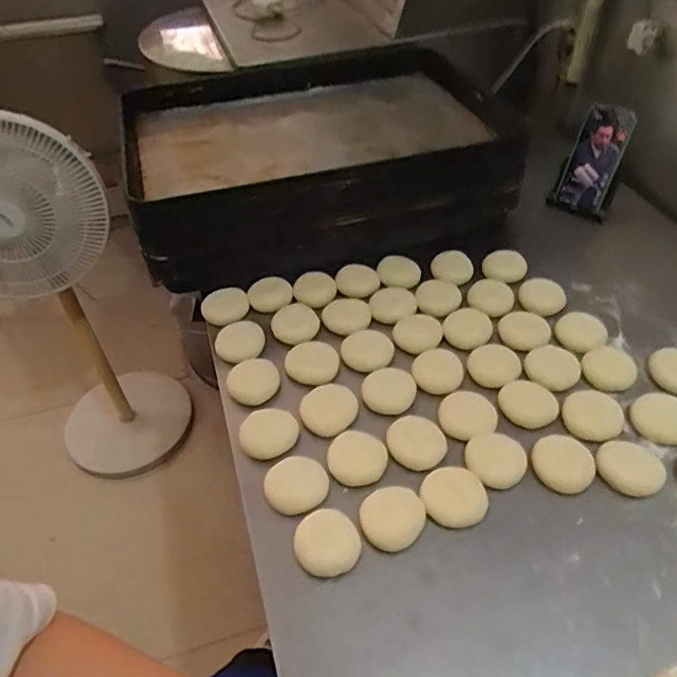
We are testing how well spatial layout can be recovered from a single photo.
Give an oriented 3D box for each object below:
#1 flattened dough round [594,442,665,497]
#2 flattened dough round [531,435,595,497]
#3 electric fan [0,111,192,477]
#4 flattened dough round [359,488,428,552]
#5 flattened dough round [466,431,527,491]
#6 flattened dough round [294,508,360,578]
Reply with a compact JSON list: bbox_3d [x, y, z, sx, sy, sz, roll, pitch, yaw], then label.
[{"bbox_3d":[0.320,0.141,0.623,0.064,0.009,0.065,-1,46,1],"label":"flattened dough round"},{"bbox_3d":[0.249,0.138,0.631,0.064,0.009,0.068,-1,46,1],"label":"flattened dough round"},{"bbox_3d":[-0.639,-0.064,1.372,0.344,0.967,0.352,-19,48,-15],"label":"electric fan"},{"bbox_3d":[0.056,0.185,0.589,0.067,0.016,0.059,-25,50,-21],"label":"flattened dough round"},{"bbox_3d":[0.177,0.136,0.635,0.064,0.011,0.062,-1,46,1],"label":"flattened dough round"},{"bbox_3d":[-0.012,0.204,0.572,0.062,0.014,0.063,-1,46,1],"label":"flattened dough round"}]

